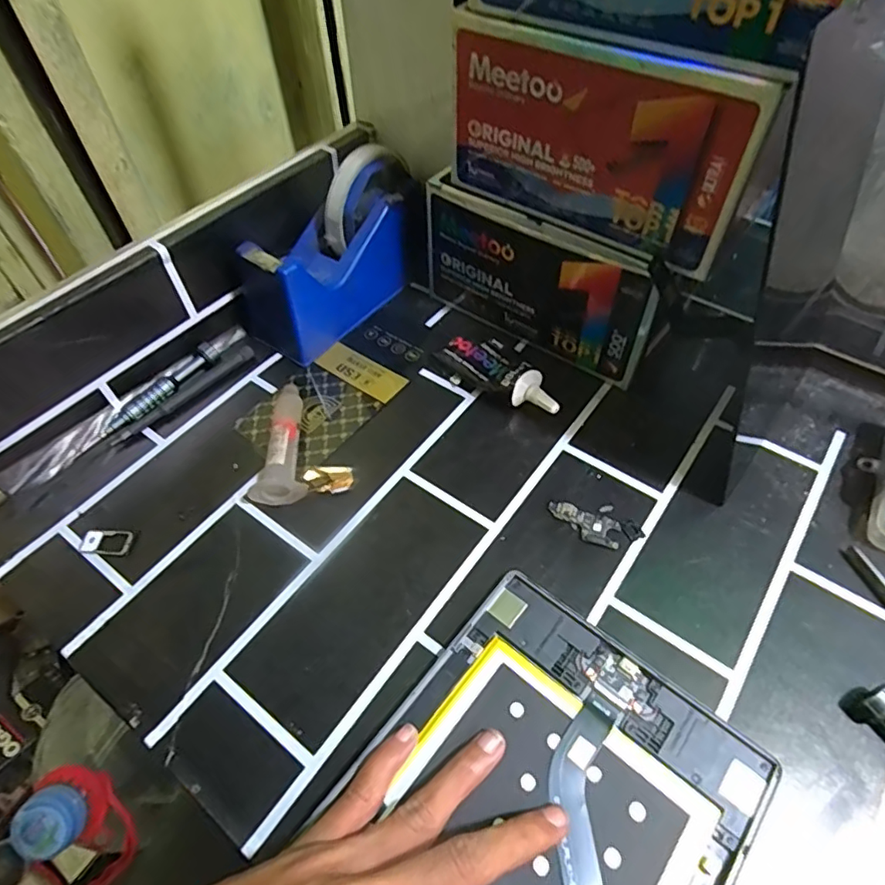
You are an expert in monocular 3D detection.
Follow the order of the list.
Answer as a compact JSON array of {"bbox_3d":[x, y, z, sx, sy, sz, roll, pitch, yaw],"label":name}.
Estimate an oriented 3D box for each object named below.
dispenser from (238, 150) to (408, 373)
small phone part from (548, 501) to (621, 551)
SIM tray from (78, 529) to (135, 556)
[{"bbox_3d":[-0.081,-0.146,0.423,0.066,0.101,0.148,31,60,23],"label":"dispenser"},{"bbox_3d":[0.082,0.047,0.331,0.043,0.004,0.018,21,56,17],"label":"small phone part"},{"bbox_3d":[-0.195,0.057,0.329,0.031,0.004,0.015,5,53,6],"label":"SIM tray"}]

